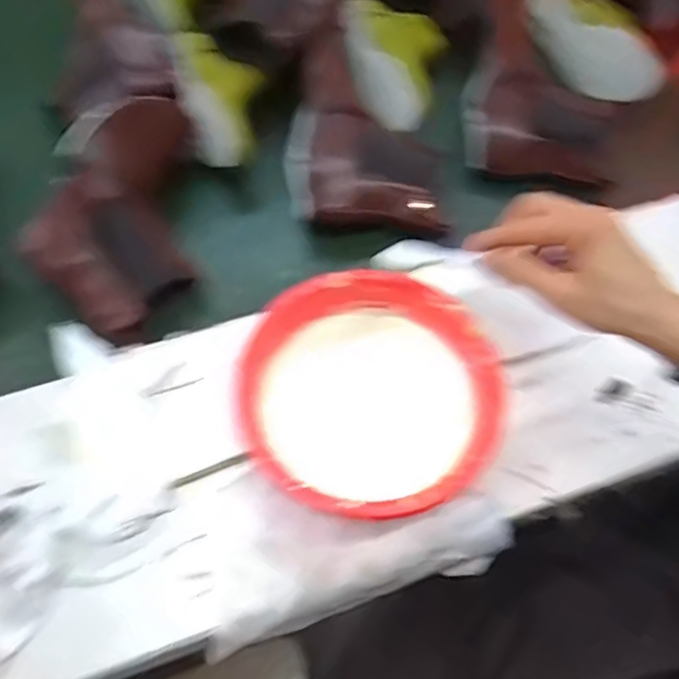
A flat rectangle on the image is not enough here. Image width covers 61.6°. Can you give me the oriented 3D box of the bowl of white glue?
[{"bbox_3d":[0.023,0.048,0.447,0.184,0.076,0.184,0,61,0],"label":"bowl of white glue"}]

